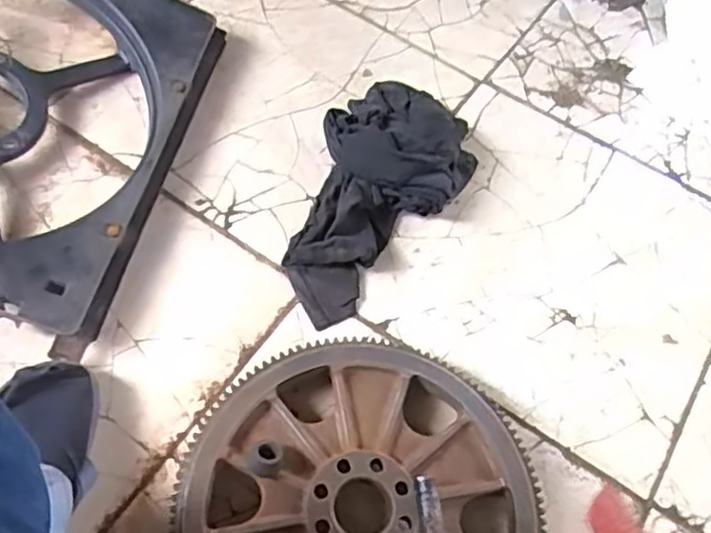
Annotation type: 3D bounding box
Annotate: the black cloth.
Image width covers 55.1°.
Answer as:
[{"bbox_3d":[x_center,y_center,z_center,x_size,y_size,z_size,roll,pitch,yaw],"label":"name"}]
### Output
[{"bbox_3d":[0.013,-0.104,0.798,0.180,0.073,0.340,32,63,14],"label":"black cloth"}]

